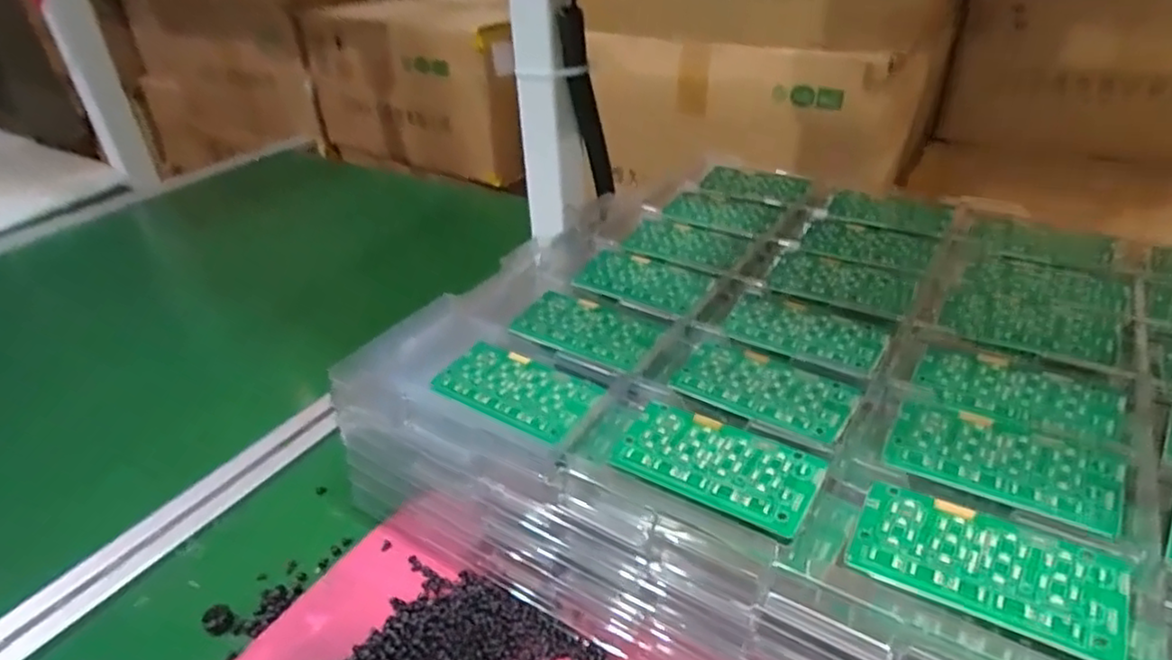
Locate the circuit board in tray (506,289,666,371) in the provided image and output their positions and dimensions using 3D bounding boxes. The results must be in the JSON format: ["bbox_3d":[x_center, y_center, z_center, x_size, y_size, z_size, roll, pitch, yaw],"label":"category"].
[{"bbox_3d":[0.000,0.000,0.427,0.089,0.007,0.047,20,40,31],"label":"circuit board in tray"}]

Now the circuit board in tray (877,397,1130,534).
[{"bbox_3d":[0.194,0.062,0.321,0.094,0.006,0.051,16,39,28],"label":"circuit board in tray"}]

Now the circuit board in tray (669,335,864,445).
[{"bbox_3d":[0.096,0.031,0.376,0.097,0.005,0.053,22,41,33],"label":"circuit board in tray"}]

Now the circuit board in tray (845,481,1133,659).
[{"bbox_3d":[0.159,0.093,0.274,0.094,0.008,0.047,17,39,28],"label":"circuit board in tray"}]

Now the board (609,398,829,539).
[{"bbox_3d":[0.062,0.063,0.327,0.093,0.005,0.048,19,40,30],"label":"board"}]

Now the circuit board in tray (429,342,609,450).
[{"bbox_3d":[-0.039,0.032,0.377,0.091,0.005,0.048,19,40,30],"label":"circuit board in tray"}]

